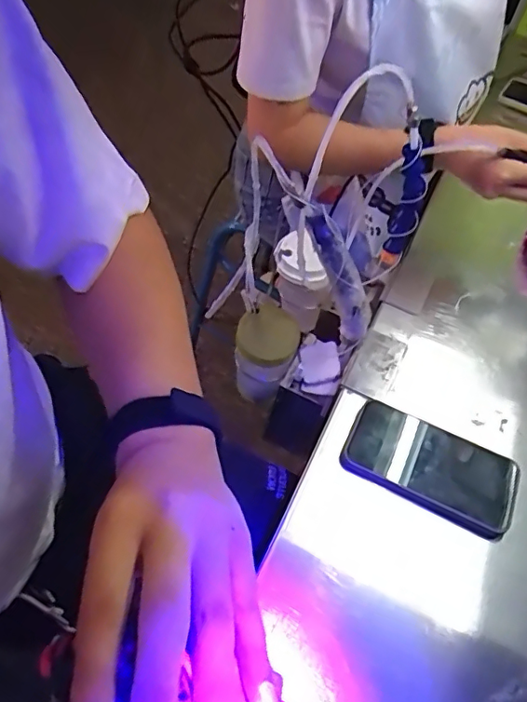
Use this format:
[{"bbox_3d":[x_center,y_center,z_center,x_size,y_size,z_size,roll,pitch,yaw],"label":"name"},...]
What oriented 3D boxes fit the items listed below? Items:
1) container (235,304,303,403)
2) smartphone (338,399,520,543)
[{"bbox_3d":[0.002,0.008,0.660,0.072,0.119,0.067,2,54,-3],"label":"container"},{"bbox_3d":[0.161,0.110,0.504,0.160,0.019,0.081,23,59,13],"label":"smartphone"}]

